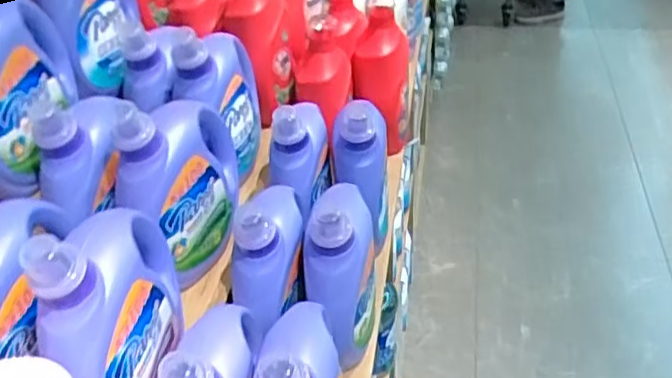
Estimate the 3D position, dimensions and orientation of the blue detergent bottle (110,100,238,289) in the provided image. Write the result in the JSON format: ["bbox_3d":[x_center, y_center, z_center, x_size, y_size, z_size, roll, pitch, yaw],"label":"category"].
[{"bbox_3d":[-0.232,-0.027,1.007,0.106,0.276,0.211,2,38,9],"label":"blue detergent bottle"}]

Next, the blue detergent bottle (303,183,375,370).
[{"bbox_3d":[0.006,0.116,0.976,0.100,0.250,0.140,-4,37,1],"label":"blue detergent bottle"}]

